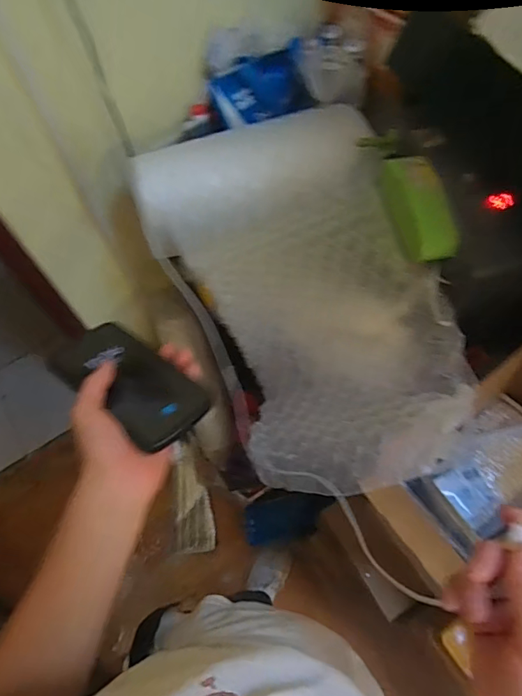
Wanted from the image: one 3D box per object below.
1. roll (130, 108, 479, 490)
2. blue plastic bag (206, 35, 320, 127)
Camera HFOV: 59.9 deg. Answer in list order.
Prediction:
[{"bbox_3d":[0.051,-0.075,0.739,0.376,0.214,0.616,-15,62,-4],"label":"roll"},{"bbox_3d":[0.002,-0.491,0.853,0.183,0.102,0.050,-13,61,-3],"label":"blue plastic bag"}]

